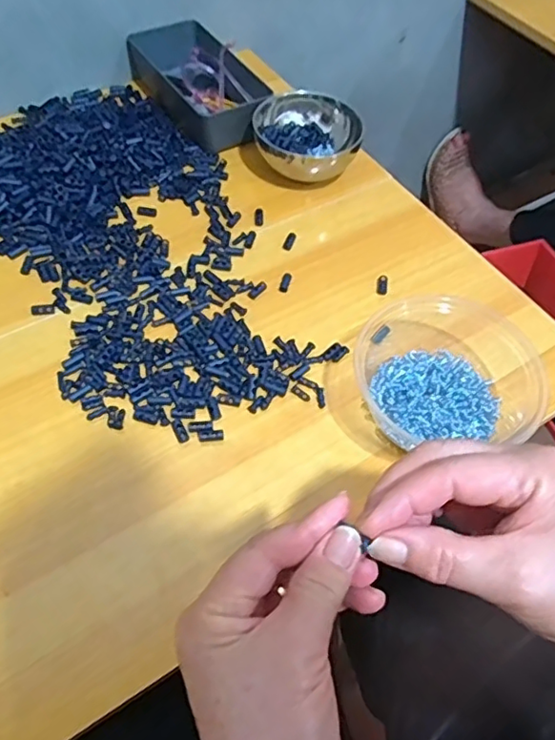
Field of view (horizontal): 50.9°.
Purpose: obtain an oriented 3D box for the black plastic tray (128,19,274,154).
[{"bbox_3d":[-0.087,-0.319,0.653,0.092,0.057,0.185,-25,61,-19],"label":"black plastic tray"}]

